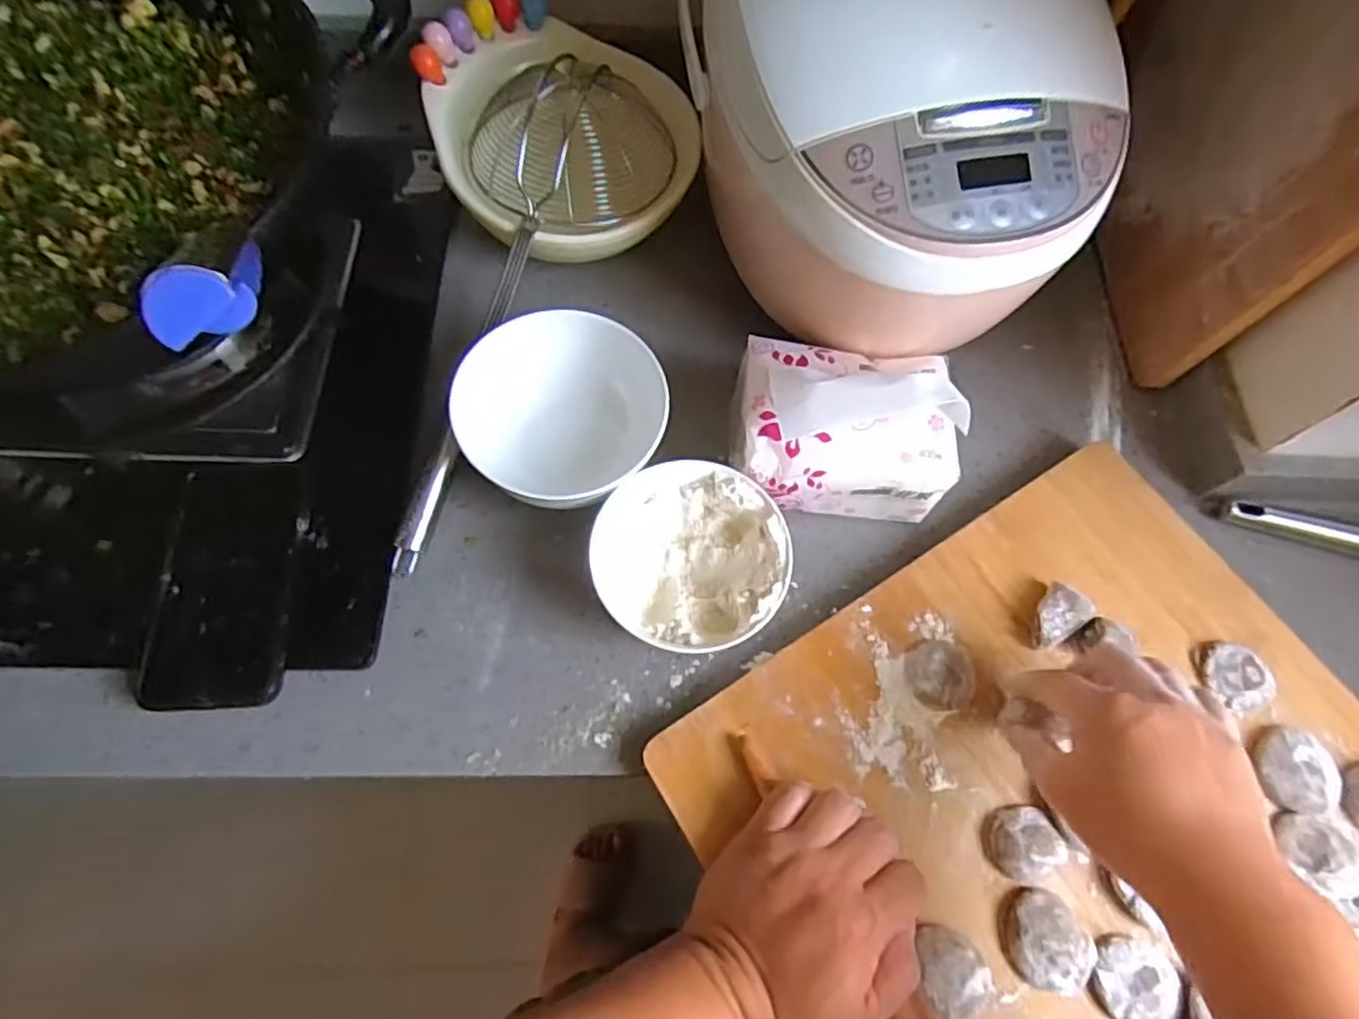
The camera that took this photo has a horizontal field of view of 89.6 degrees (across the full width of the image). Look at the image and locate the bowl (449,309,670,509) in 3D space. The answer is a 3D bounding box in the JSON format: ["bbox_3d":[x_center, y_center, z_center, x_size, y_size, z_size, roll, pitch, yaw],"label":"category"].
[{"bbox_3d":[-0.072,-0.057,0.448,0.123,0.081,0.107,32,70,10],"label":"bowl"}]

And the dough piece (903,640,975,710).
[{"bbox_3d":[0.154,0.096,0.401,0.040,0.011,0.041,0,65,-3],"label":"dough piece"}]

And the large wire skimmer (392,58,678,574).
[{"bbox_3d":[-0.121,-0.151,0.472,0.135,0.064,0.390,19,79,6],"label":"large wire skimmer"}]

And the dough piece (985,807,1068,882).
[{"bbox_3d":[0.188,0.179,0.367,0.038,0.015,0.035,1,65,-2],"label":"dough piece"}]

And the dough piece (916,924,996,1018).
[{"bbox_3d":[0.137,0.231,0.343,0.035,0.012,0.042,-28,69,-15],"label":"dough piece"}]

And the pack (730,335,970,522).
[{"bbox_3d":[0.099,-0.060,0.421,0.130,0.105,0.096,1,68,-2],"label":"pack"}]

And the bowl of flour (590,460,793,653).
[{"bbox_3d":[0.006,0.034,0.418,0.111,0.065,0.105,1,68,-2],"label":"bowl of flour"}]

